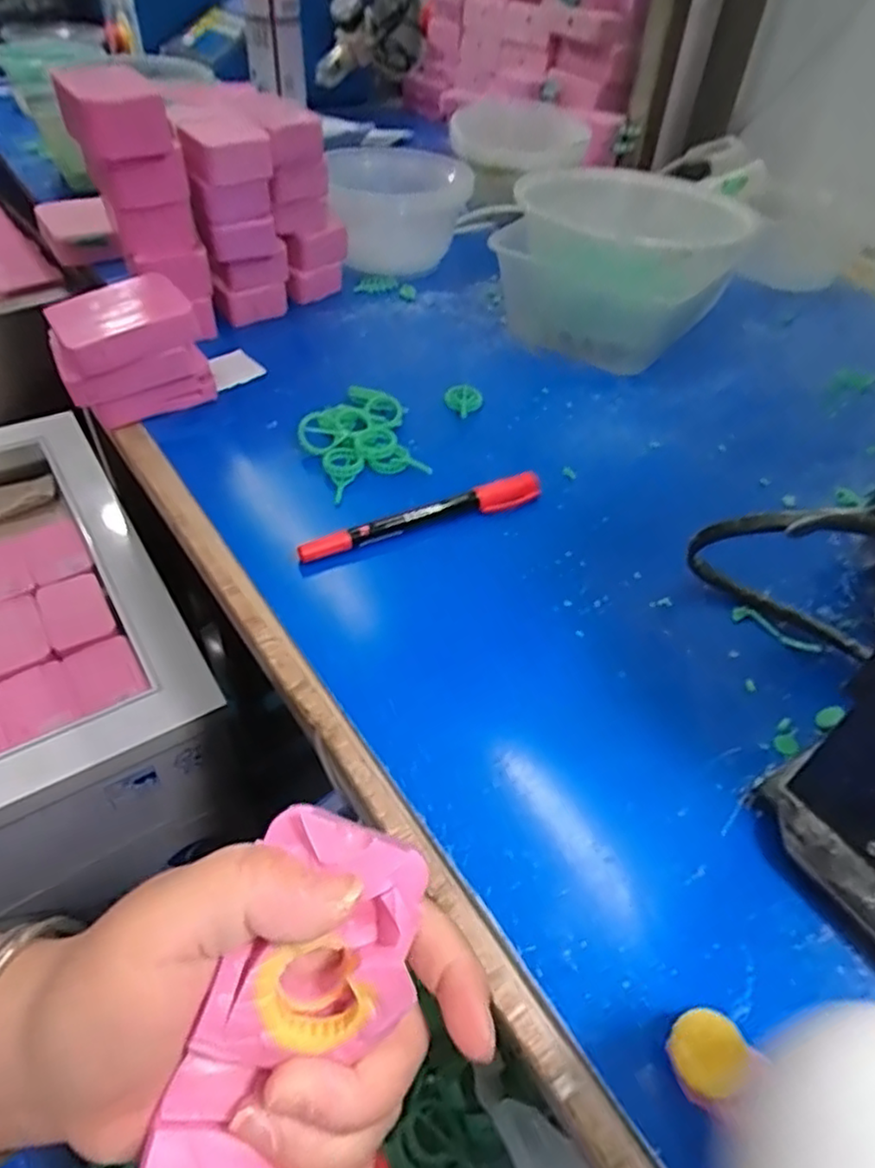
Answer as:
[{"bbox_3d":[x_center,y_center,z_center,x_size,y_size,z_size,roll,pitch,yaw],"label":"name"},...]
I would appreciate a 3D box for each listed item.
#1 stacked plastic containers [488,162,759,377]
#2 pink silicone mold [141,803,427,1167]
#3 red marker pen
[{"bbox_3d":[0.136,-0.236,0.510,0.159,0.102,0.136,25,49,19],"label":"stacked plastic containers"},{"bbox_3d":[-0.043,0.129,0.169,0.051,0.035,0.136,16,74,12],"label":"pink silicone mold"},{"bbox_3d":[-0.005,-0.035,0.359,0.140,0.013,0.015,-19,50,-21],"label":"red marker pen"}]

